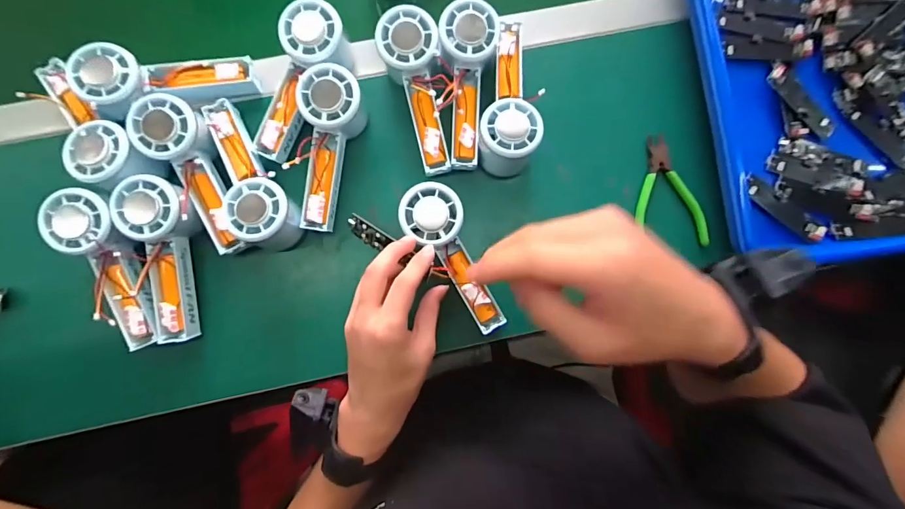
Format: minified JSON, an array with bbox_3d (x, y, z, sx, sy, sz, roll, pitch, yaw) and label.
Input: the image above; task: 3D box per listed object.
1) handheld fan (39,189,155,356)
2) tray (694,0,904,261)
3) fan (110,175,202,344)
[{"bbox_3d":[-0.313,0.015,0.374,0.059,0.039,0.152,-22,95,-12],"label":"handheld fan"},{"bbox_3d":[0.376,-0.157,0.405,0.251,0.038,0.315,-7,84,-2],"label":"tray"},{"bbox_3d":[-0.265,0.007,0.381,0.059,0.064,0.147,-4,84,-2],"label":"fan"}]

